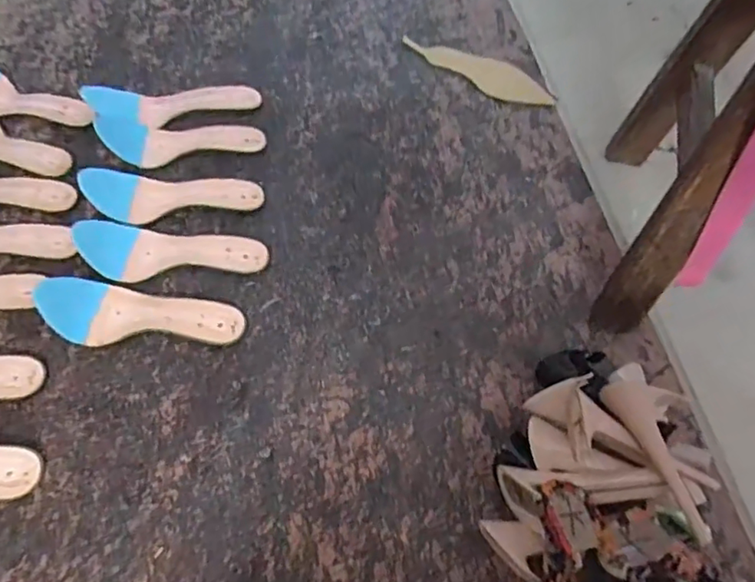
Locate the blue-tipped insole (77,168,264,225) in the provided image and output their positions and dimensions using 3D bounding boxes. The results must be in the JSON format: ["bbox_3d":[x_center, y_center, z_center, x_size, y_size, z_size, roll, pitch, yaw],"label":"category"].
[{"bbox_3d":[-0.262,-0.135,0.733,0.212,0.063,0.066,-11,57,-6],"label":"blue-tipped insole"}]

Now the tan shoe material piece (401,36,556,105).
[{"bbox_3d":[0.160,-0.356,0.903,0.270,0.007,0.069,38,71,26],"label":"tan shoe material piece"}]

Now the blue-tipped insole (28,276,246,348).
[{"bbox_3d":[-0.258,0.016,0.627,0.207,0.067,0.072,-1,57,0],"label":"blue-tipped insole"}]

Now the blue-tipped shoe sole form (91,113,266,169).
[{"bbox_3d":[-0.270,-0.220,0.784,0.215,0.052,0.074,-11,57,-6],"label":"blue-tipped shoe sole form"}]

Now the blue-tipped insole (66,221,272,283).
[{"bbox_3d":[-0.244,-0.057,0.682,0.212,0.053,0.070,-7,57,-4],"label":"blue-tipped insole"}]

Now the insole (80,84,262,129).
[{"bbox_3d":[-0.303,-0.286,0.842,0.244,0.043,0.077,-12,56,-23],"label":"insole"}]

